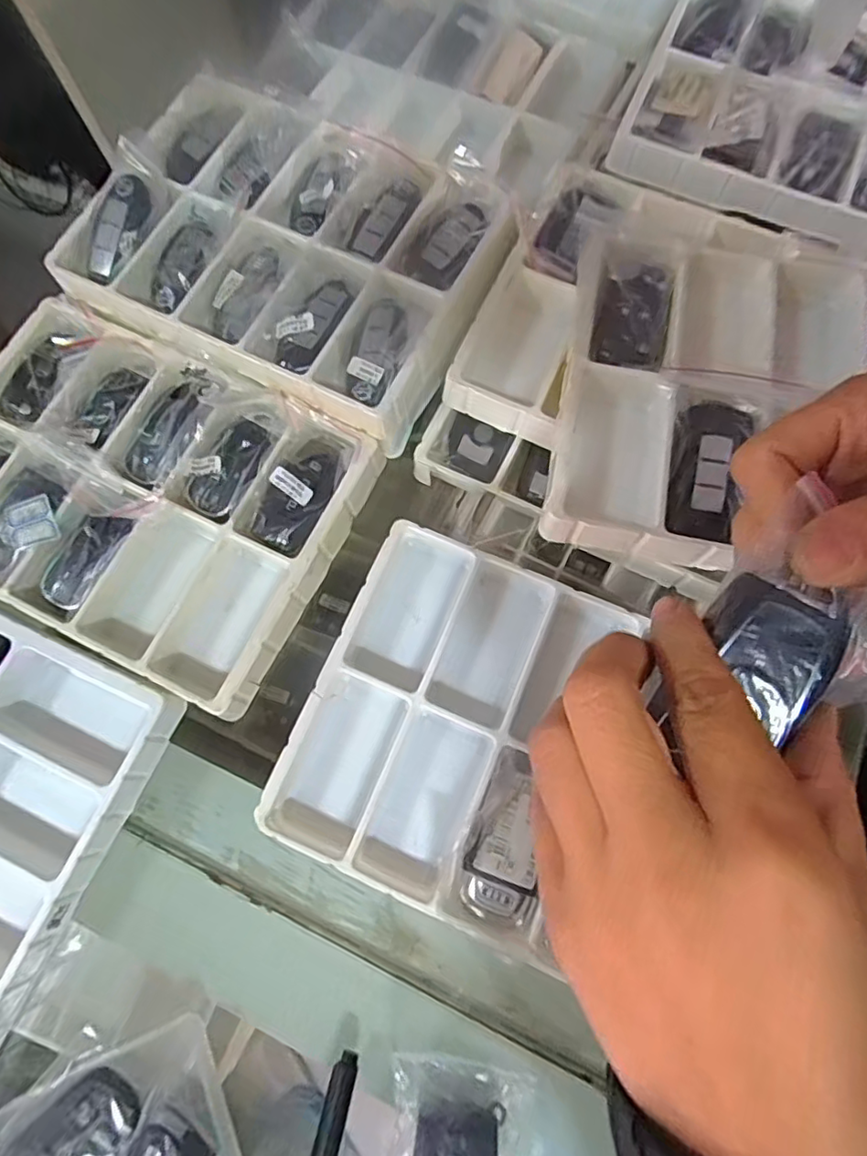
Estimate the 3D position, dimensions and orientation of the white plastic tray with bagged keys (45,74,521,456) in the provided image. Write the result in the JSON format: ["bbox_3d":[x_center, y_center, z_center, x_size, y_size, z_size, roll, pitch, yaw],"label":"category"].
[{"bbox_3d":[-0.088,-0.205,0.363,0.244,0.038,0.176,26,76,9],"label":"white plastic tray with bagged keys"}]

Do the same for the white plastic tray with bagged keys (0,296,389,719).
[{"bbox_3d":[-0.175,-0.054,0.342,0.242,0.032,0.172,25,76,8],"label":"white plastic tray with bagged keys"}]

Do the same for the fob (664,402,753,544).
[{"bbox_3d":[0.127,-0.050,0.274,0.031,0.011,0.067,14,74,6],"label":"fob"}]

